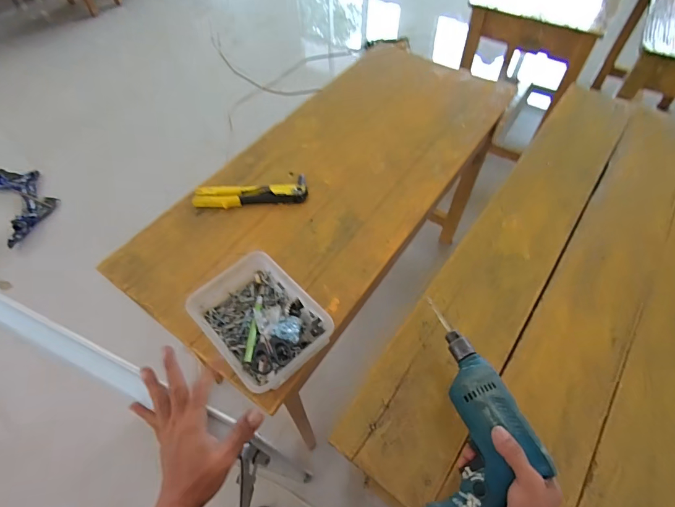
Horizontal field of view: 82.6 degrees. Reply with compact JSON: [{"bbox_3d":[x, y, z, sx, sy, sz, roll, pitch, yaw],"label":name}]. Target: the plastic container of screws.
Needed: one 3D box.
[{"bbox_3d":[-0.130,0.116,0.666,0.167,0.055,0.221,-37,62,-23],"label":"plastic container of screws"}]

